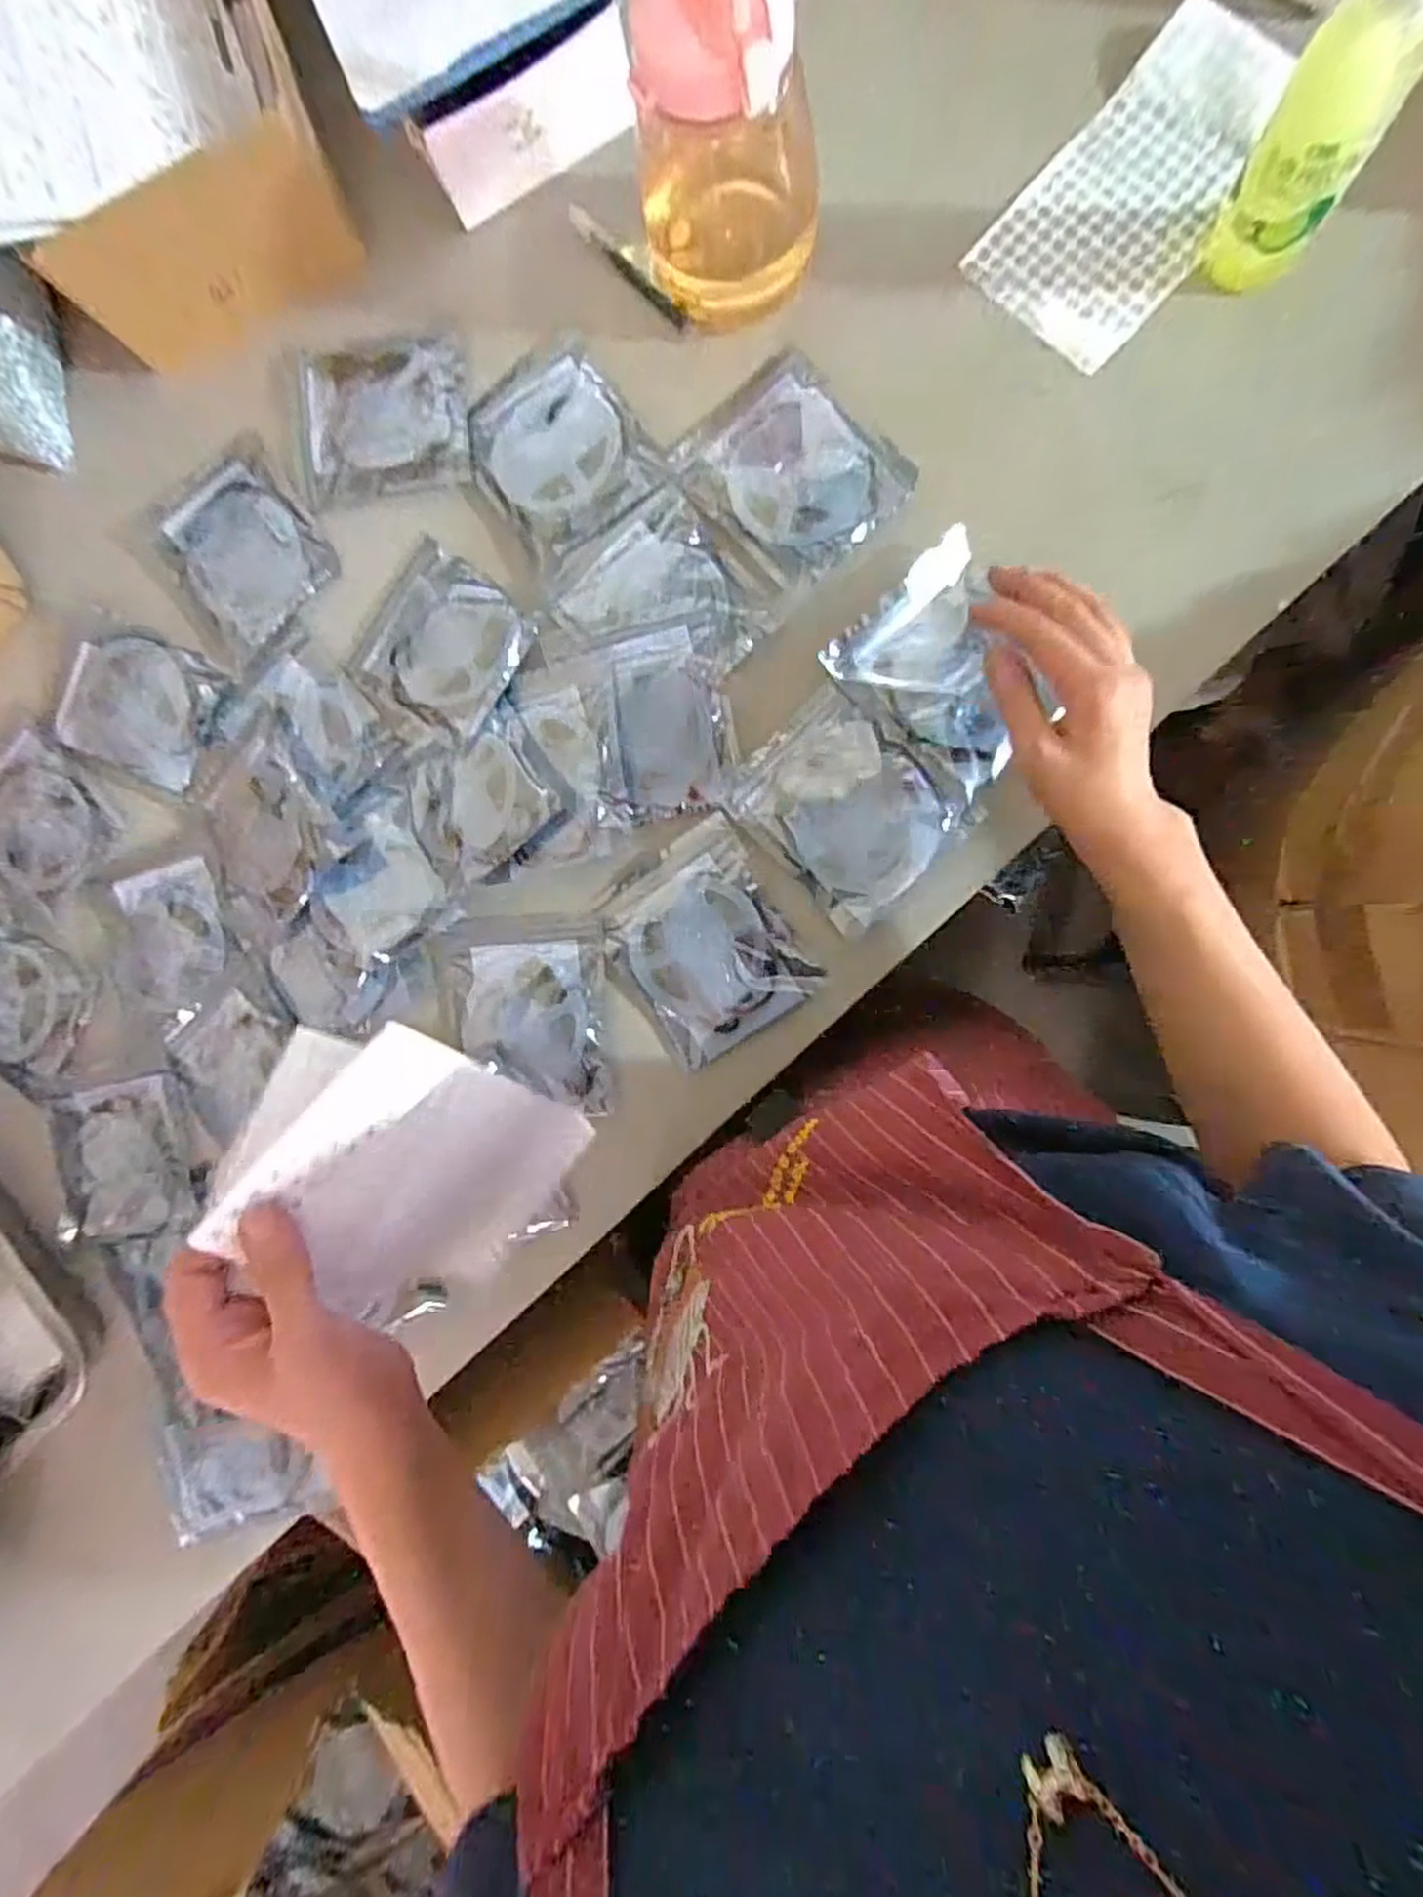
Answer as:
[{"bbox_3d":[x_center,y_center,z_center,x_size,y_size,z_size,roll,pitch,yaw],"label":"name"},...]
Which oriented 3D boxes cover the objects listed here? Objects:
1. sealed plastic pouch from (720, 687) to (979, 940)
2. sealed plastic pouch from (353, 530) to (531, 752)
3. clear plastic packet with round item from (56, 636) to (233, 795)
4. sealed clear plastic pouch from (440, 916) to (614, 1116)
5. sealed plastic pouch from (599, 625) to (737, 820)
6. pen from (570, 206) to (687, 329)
[{"bbox_3d":[0.095,-0.100,0.529,0.120,0.010,0.144,-43,84,5],"label":"sealed plastic pouch"},{"bbox_3d":[-0.206,-0.228,0.568,0.130,0.015,0.126,34,93,7],"label":"sealed plastic pouch"},{"bbox_3d":[-0.469,-0.198,0.613,0.131,0.009,0.105,22,92,8],"label":"clear plastic packet with round item"},{"bbox_3d":[-0.142,0.049,0.563,0.127,0.008,0.141,-3,88,8],"label":"sealed clear plastic pouch"},{"bbox_3d":[-0.033,-0.160,0.543,0.092,0.017,0.133,1,89,8],"label":"sealed plastic pouch"},{"bbox_3d":[-0.063,-0.512,0.567,0.013,0.005,0.134,-42,84,5],"label":"pen"}]

